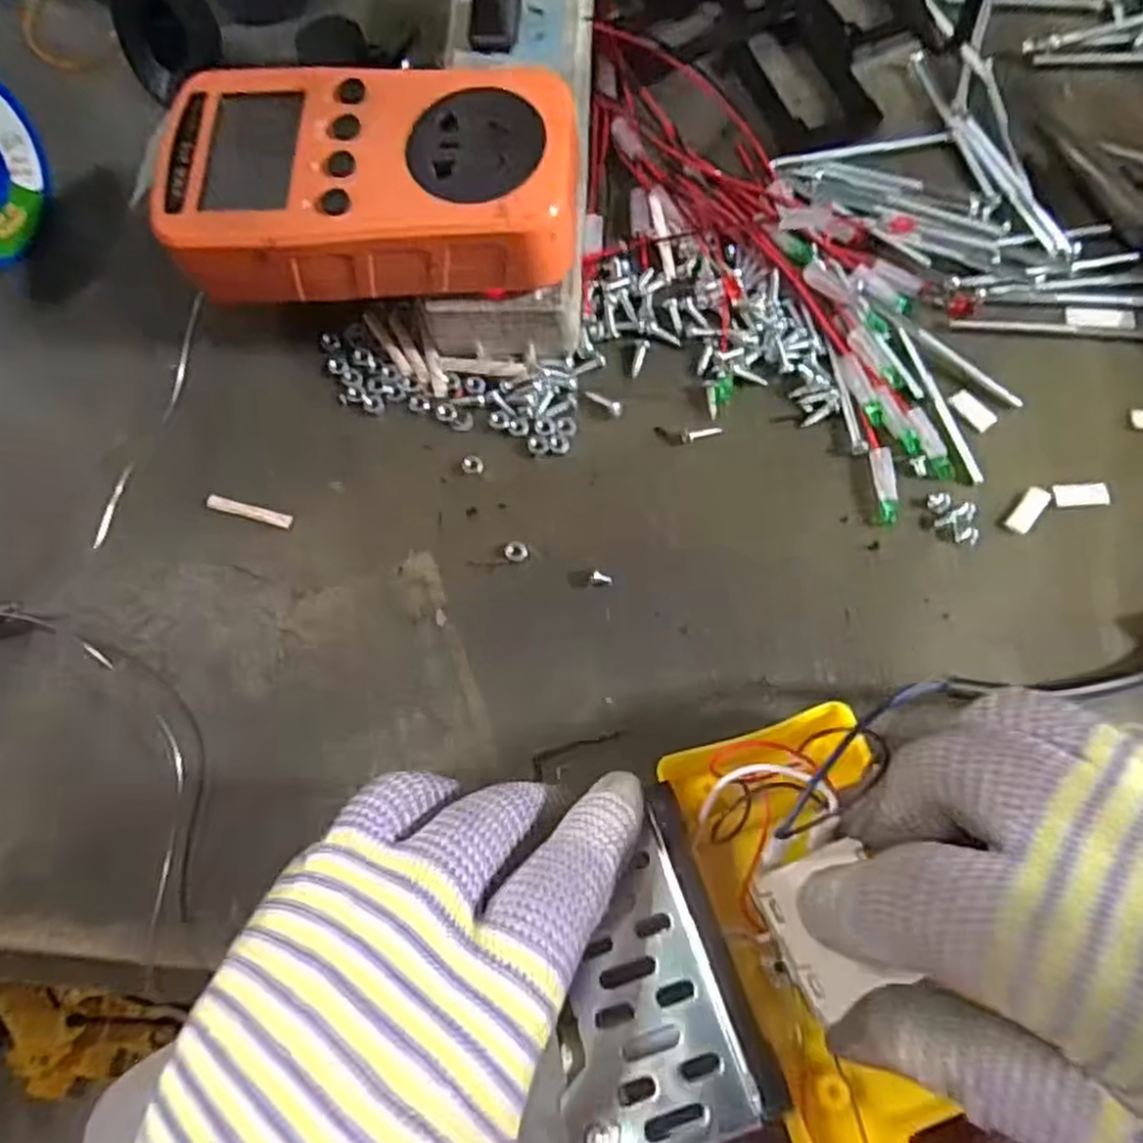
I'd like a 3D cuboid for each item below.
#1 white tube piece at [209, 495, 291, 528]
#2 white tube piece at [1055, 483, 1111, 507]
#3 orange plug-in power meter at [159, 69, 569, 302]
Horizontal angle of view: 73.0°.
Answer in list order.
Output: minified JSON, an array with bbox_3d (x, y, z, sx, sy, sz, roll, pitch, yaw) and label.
[{"bbox_3d":[-0.113,-0.022,0.270,0.030,0.004,0.005,15,76,6],"label":"white tube piece"},{"bbox_3d":[0.173,-0.026,0.262,0.017,0.004,0.008,-2,75,1],"label":"white tube piece"},{"bbox_3d":[-0.061,-0.120,0.243,0.124,0.029,0.074,-1,75,2],"label":"orange plug-in power meter"}]

